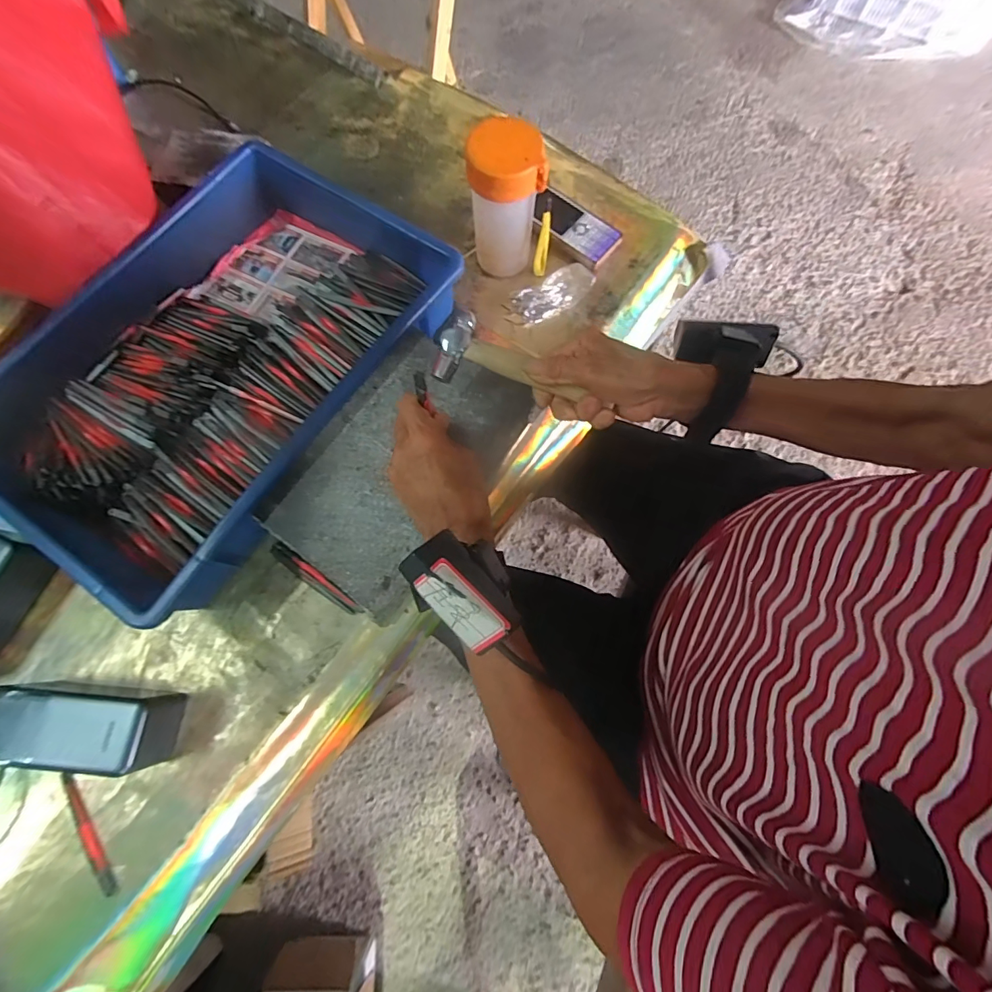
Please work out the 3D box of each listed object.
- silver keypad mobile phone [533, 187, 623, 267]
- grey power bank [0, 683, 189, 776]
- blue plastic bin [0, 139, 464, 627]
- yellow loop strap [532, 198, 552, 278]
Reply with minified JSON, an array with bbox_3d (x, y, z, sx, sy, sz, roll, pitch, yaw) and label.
[{"bbox_3d":[0.089,-0.314,0.520,0.109,0.013,0.048,39,76,10],"label":"silver keypad mobile phone"},{"bbox_3d":[-0.332,0.184,0.360,0.132,0.053,0.054,5,73,0],"label":"grey power bank"},{"bbox_3d":[-0.263,-0.130,0.439,0.285,0.069,0.420,34,76,9],"label":"blue plastic bin"},{"bbox_3d":[0.050,-0.269,0.468,0.014,0.089,0.008,7,73,1],"label":"yellow loop strap"}]

